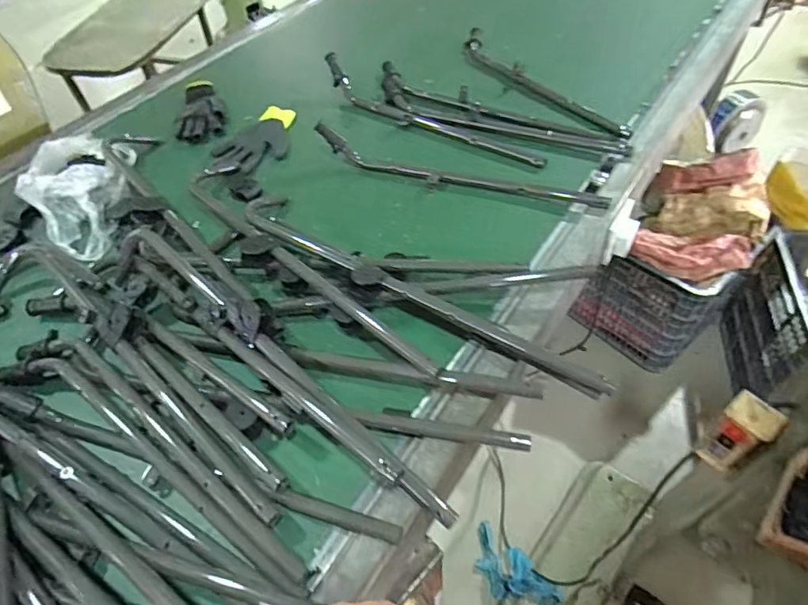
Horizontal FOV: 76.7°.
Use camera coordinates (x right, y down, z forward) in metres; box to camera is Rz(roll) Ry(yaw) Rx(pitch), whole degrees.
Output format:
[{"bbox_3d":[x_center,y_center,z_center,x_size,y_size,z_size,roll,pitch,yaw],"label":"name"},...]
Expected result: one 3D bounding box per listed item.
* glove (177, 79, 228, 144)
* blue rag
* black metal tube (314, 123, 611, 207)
[{"bbox_3d":[-0.454,-0.435,1.137,0.102,0.031,0.254,-16,52,-9],"label":"glove"},{"bbox_3d":[0.258,0.649,1.229,0.112,0.068,0.259,-38,27,-26],"label":"blue rag"},{"bbox_3d":[0.084,-0.241,0.896,0.538,0.080,0.043,12,53,14],"label":"black metal tube"}]

